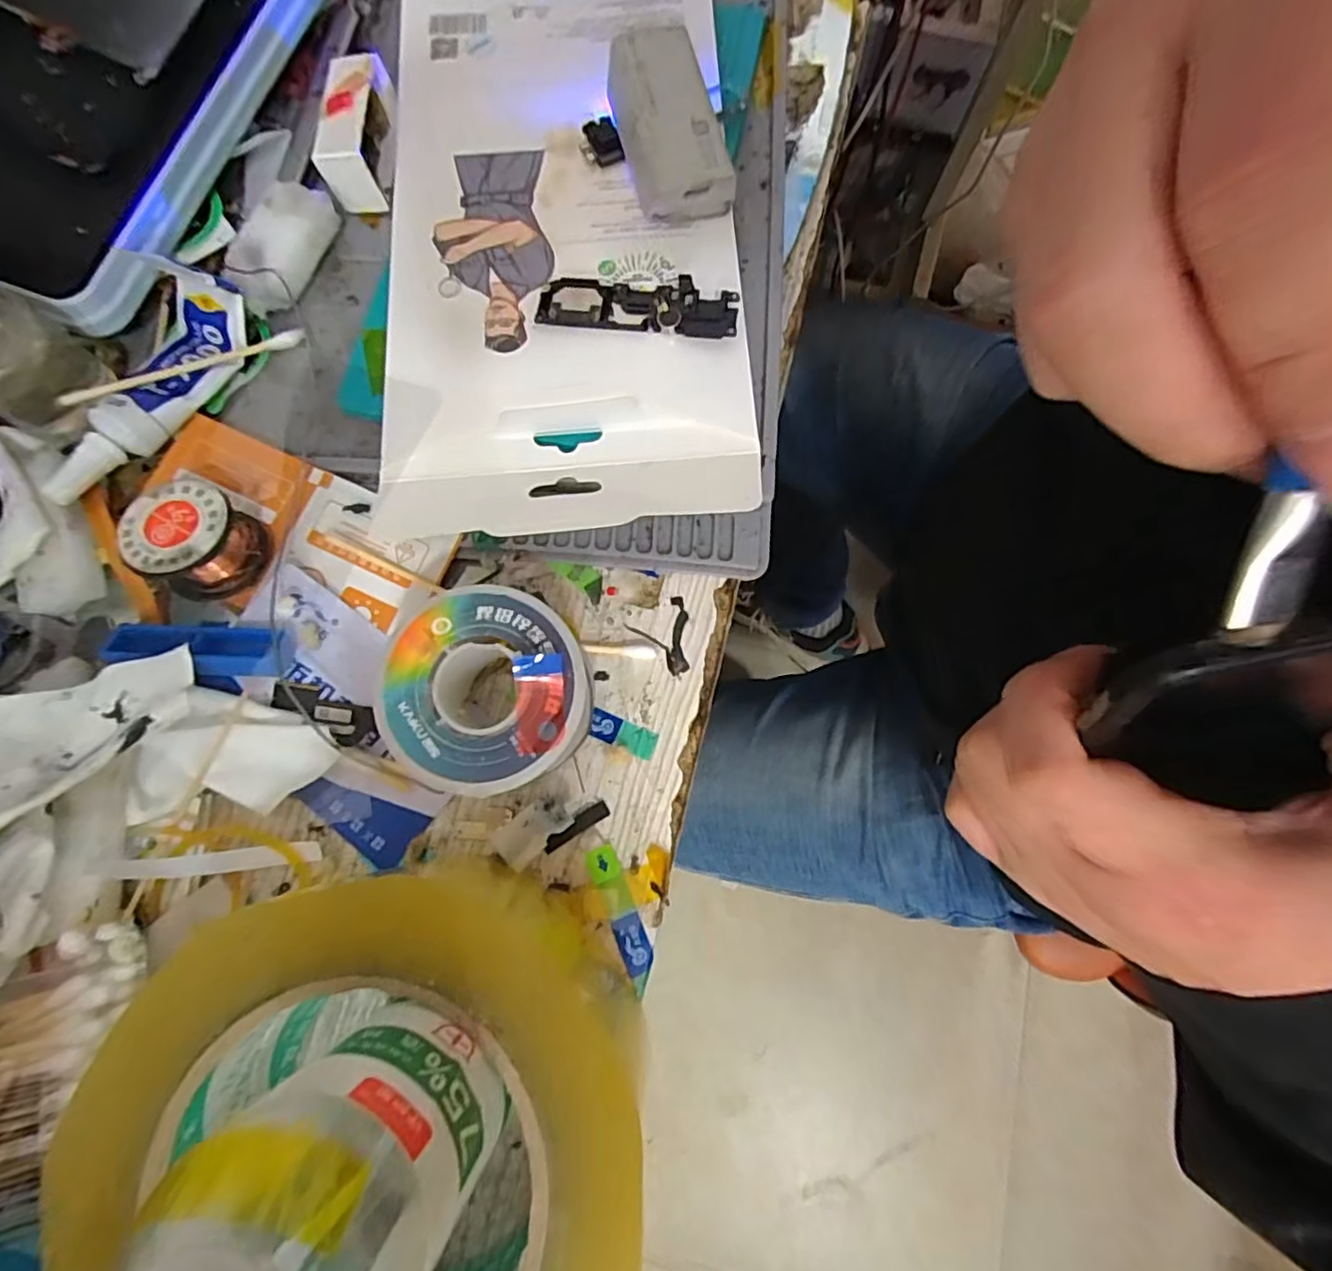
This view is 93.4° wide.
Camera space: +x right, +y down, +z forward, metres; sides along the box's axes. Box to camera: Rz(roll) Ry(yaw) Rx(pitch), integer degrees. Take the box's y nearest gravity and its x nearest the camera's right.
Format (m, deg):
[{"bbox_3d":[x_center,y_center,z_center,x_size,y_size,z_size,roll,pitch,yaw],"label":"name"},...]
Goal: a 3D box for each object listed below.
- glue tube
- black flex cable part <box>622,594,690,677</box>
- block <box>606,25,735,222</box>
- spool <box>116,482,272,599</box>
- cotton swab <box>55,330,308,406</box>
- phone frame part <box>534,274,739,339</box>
[{"bbox_3d":[-0.167,-0.079,0.201,0.027,0.020,0.083,22,77,6],"label":"glue tube"},{"bbox_3d":[0.002,0.000,0.198,0.020,0.004,0.023,-32,78,-7],"label":"black flex cable part"},{"bbox_3d":[0.000,-0.173,0.216,0.031,0.022,0.059,-12,76,-2],"label":"block"},{"bbox_3d":[-0.138,-0.028,0.186,0.028,0.020,0.029,0,76,1],"label":"spool"},{"bbox_3d":[-0.156,-0.089,0.206,0.072,0.005,0.006,-30,77,-23],"label":"cotton swab"},{"bbox_3d":[-0.009,-0.108,0.207,0.065,0.008,0.020,8,76,3],"label":"phone frame part"}]

